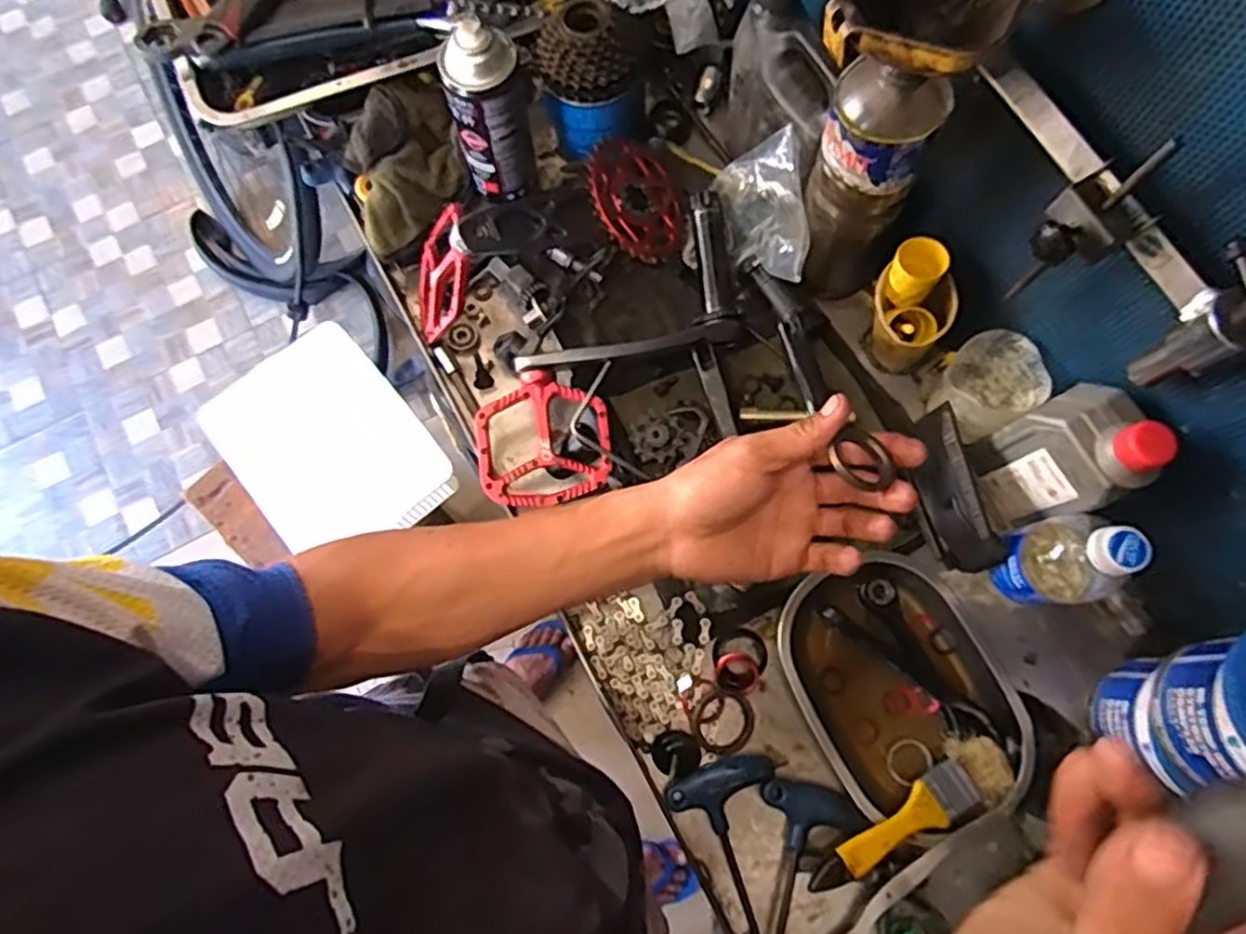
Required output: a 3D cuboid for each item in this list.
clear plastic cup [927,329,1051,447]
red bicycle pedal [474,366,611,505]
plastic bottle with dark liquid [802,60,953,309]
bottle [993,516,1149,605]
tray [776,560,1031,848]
[{"bbox_3d":[0.295,-0.062,0.601,0.065,0.087,0.070,0,75,1],"label":"clear plastic cup"},{"bbox_3d":[-0.069,-0.025,0.628,0.111,0.033,0.110,-7,92,-2],"label":"red bicycle pedal"},{"bbox_3d":[0.180,-0.212,0.570,0.075,0.237,0.069,-16,75,-3],"label":"plastic bottle with dark liquid"},{"bbox_3d":[0.321,0.071,0.539,0.061,0.167,0.058,-22,75,-5],"label":"bottle"},{"bbox_3d":[0.226,0.177,0.580,0.152,0.039,0.203,-26,76,-6],"label":"tray"}]

